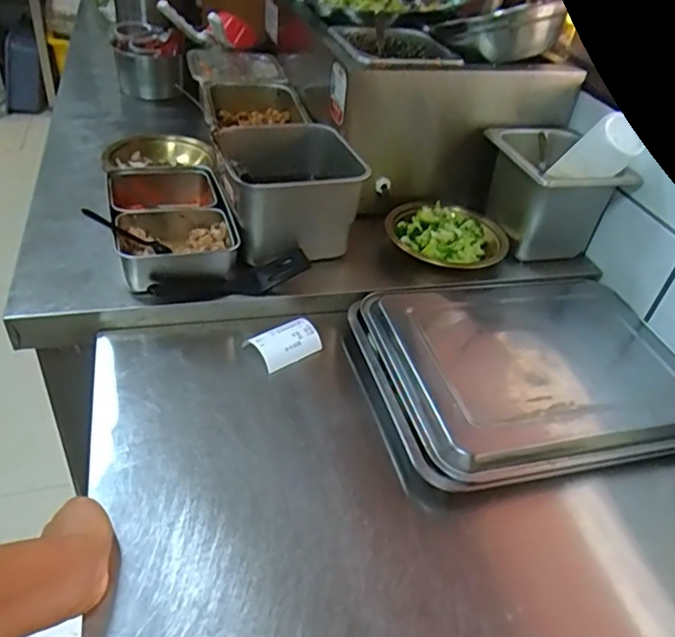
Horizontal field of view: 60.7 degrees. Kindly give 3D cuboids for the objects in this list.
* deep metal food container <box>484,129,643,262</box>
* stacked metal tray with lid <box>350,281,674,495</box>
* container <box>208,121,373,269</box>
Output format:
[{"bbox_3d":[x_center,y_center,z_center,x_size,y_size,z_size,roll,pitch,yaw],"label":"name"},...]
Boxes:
[{"bbox_3d":[0.302,-0.183,0.858,0.162,0.149,0.162,-2,41,-14],"label":"deep metal food container"},{"bbox_3d":[0.238,0.050,0.698,0.401,0.038,0.294,-5,41,-14],"label":"stacked metal tray with lid"},{"bbox_3d":[-0.066,-0.172,0.787,0.175,0.118,0.185,-6,42,-18],"label":"container"}]

